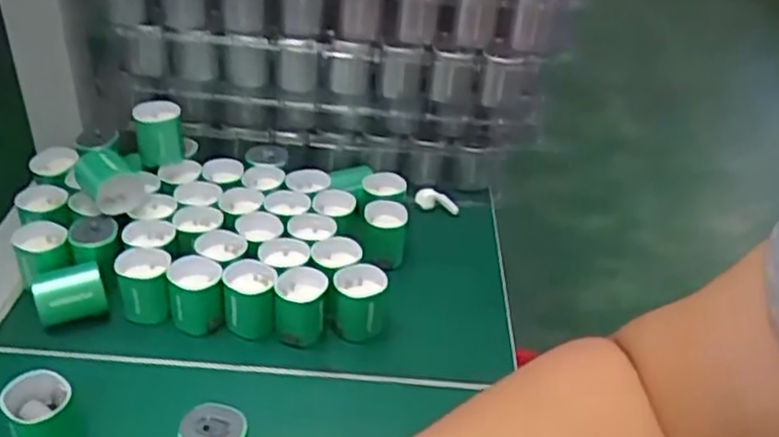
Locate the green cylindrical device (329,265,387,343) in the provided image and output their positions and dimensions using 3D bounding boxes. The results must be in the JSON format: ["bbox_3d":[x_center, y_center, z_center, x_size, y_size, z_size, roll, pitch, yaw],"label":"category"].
[{"bbox_3d":[-0.019,0.049,0.433,0.030,0.036,0.029,4,34,-2],"label":"green cylindrical device"}]

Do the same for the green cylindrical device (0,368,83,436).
[{"bbox_3d":[-0.165,0.093,0.349,0.028,0.034,0.025,-20,42,-33],"label":"green cylindrical device"}]

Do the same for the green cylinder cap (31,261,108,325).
[{"bbox_3d":[-0.182,0.046,0.421,0.036,0.031,0.030,-13,38,-25],"label":"green cylinder cap"}]

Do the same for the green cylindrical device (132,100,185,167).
[{"bbox_3d":[-0.157,-0.057,0.502,0.028,0.039,0.030,4,34,-2],"label":"green cylindrical device"}]

